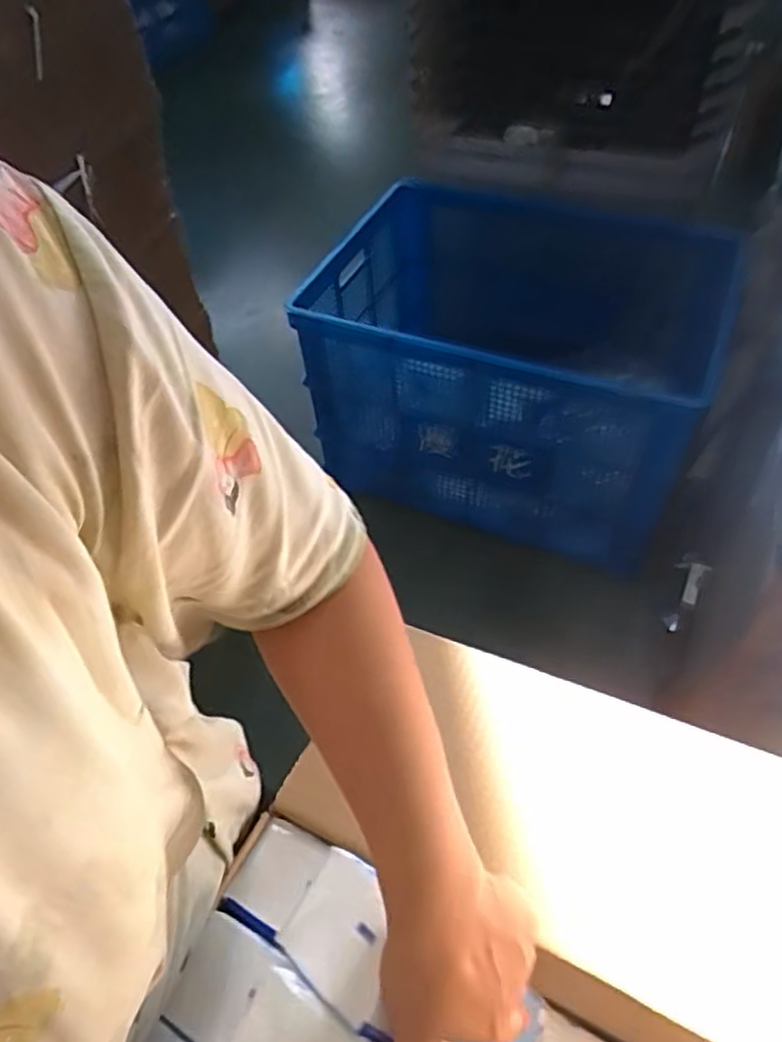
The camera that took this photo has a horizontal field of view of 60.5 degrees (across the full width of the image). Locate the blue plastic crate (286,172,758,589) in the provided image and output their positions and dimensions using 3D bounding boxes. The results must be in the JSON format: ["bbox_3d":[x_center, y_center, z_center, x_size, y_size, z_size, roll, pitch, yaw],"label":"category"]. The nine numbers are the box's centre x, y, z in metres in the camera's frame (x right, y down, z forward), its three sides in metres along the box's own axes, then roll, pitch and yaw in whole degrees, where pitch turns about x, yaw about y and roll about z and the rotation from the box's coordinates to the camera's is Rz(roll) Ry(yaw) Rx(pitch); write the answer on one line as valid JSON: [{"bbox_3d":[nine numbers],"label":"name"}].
[{"bbox_3d":[0.259,-0.303,1.488,0.803,0.504,0.484,18,56,18],"label":"blue plastic crate"}]

